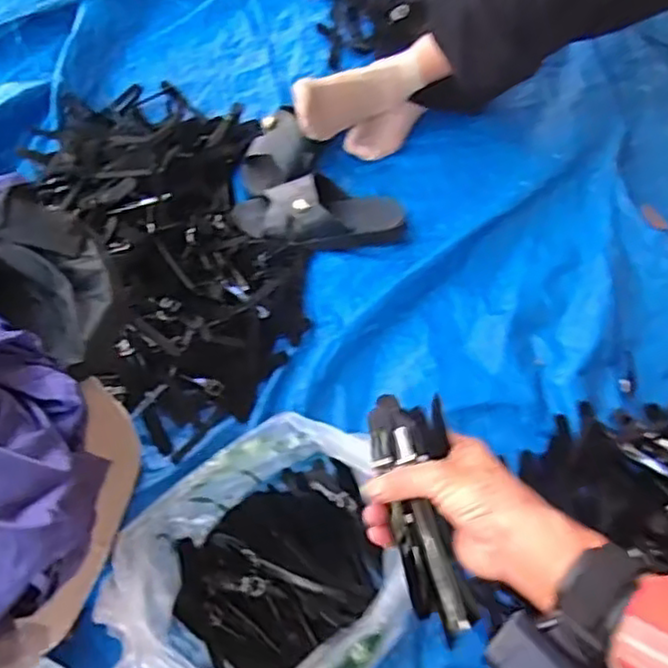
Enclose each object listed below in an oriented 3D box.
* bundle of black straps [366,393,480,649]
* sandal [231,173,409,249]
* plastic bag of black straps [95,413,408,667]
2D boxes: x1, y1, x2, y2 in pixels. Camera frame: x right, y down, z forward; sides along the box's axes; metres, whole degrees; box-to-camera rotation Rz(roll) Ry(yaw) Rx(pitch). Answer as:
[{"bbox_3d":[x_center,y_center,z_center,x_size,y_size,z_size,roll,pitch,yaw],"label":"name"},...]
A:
[{"bbox_3d":[0.059,0.115,0.456,0.050,0.043,0.155,-11,75,-4],"label":"bundle of black straps"},{"bbox_3d":[-0.018,-0.158,0.898,0.226,0.069,0.082,-2,62,2],"label":"sandal"},{"bbox_3d":[-0.072,0.242,0.662,0.275,0.098,0.229,-39,67,-16],"label":"plastic bag of black straps"}]

